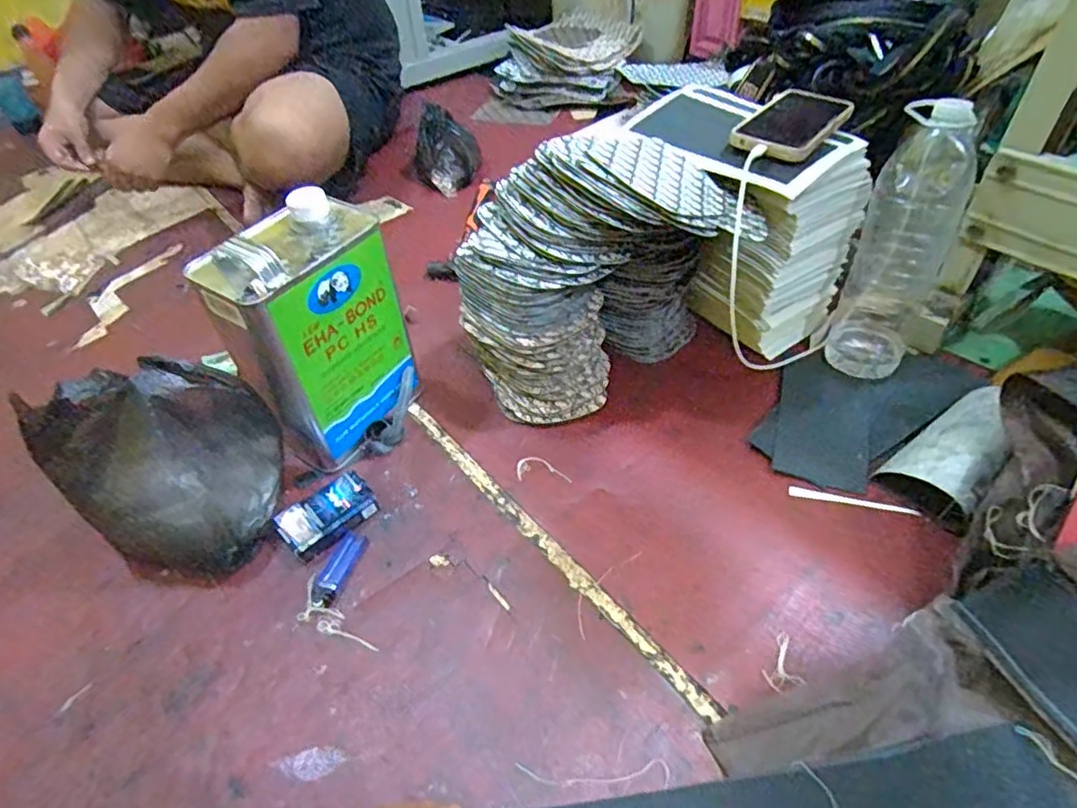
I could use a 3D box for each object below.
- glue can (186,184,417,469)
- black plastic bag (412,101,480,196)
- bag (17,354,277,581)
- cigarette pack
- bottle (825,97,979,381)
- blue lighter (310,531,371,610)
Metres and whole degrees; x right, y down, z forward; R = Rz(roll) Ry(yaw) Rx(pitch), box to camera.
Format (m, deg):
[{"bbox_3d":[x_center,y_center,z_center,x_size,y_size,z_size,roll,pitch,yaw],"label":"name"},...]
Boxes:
[{"bbox_3d":[-0.228,-0.070,0.661,0.097,0.255,0.155,26,54,26],"label":"glue can"},{"bbox_3d":[-0.170,-0.458,1.136,0.114,0.133,0.114,-13,47,-7],"label":"black plastic bag"},{"bbox_3d":[-0.343,0.054,0.601,0.128,0.208,0.175,26,54,26],"label":"bag"},{"bbox_3d":[-0.220,0.115,0.647,0.095,0.024,0.060,-38,55,-26],"label":"cigarette pack"},{"bbox_3d":[0.394,-0.164,0.676,0.086,0.280,0.093,22,53,23],"label":"bottle"},{"bbox_3d":[-0.196,0.161,0.608,0.025,0.013,0.082,12,49,15],"label":"blue lighter"}]

